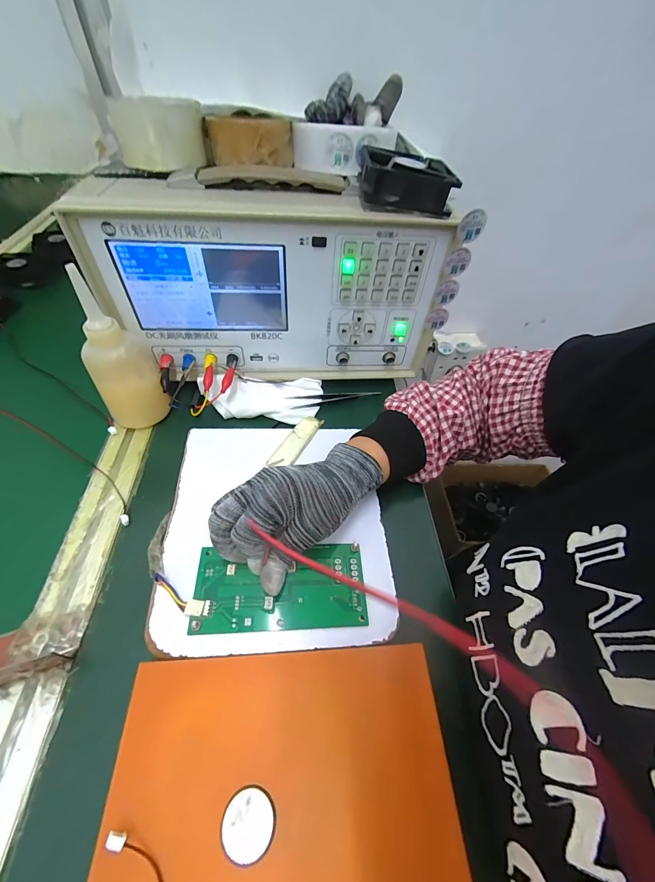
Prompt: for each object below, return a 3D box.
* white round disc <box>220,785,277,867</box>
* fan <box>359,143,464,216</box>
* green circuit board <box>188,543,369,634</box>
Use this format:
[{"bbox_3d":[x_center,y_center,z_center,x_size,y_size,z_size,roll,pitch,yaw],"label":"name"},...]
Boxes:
[{"bbox_3d":[-0.044,0.213,0.185,0.029,0.004,0.029,2,52,-3],"label":"white round disc"},{"bbox_3d":[0.072,-0.237,0.302,0.080,0.031,0.081,7,52,1],"label":"fan"},{"bbox_3d":[-0.037,0.117,0.269,0.133,0.006,0.063,-1,51,-8],"label":"green circuit board"}]

